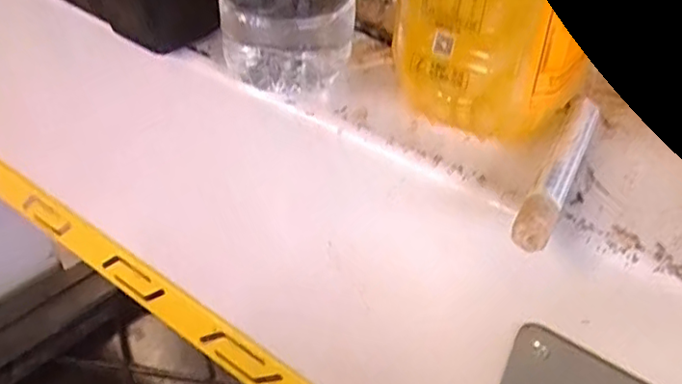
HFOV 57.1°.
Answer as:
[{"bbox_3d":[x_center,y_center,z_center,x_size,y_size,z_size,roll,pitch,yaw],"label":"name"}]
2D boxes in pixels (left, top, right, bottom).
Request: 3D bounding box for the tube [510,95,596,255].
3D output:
[{"bbox_3d":[0.086,-0.010,0.244,0.012,0.011,0.092,20,41,21],"label":"tube"}]

